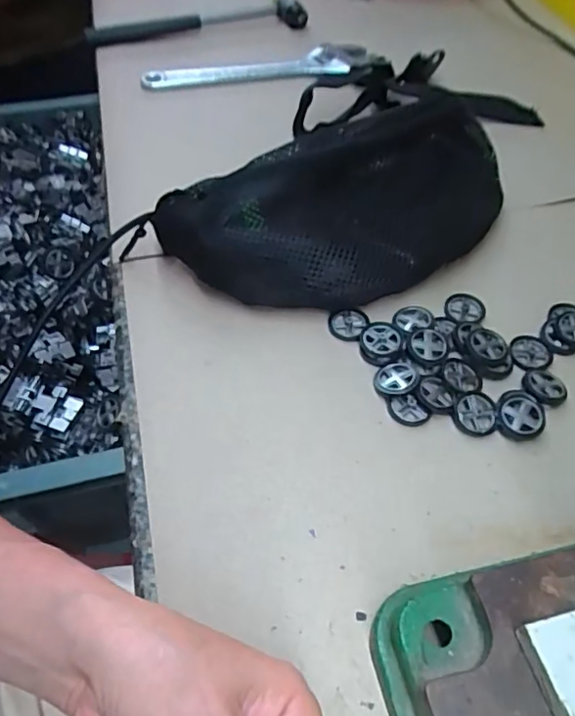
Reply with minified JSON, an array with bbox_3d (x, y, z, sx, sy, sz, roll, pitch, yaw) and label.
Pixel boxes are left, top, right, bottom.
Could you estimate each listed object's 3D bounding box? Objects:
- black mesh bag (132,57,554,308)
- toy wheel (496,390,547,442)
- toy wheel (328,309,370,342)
[{"bbox_3d":[0.054,-0.119,0.407,0.290,0.100,0.135,-23,55,-19],"label":"black mesh bag"},{"bbox_3d":[0.138,0.034,0.341,0.028,0.009,0.031,28,55,20],"label":"toy wheel"},{"bbox_3d":[0.040,-0.023,0.386,0.025,0.004,0.024,1,51,-1],"label":"toy wheel"}]

